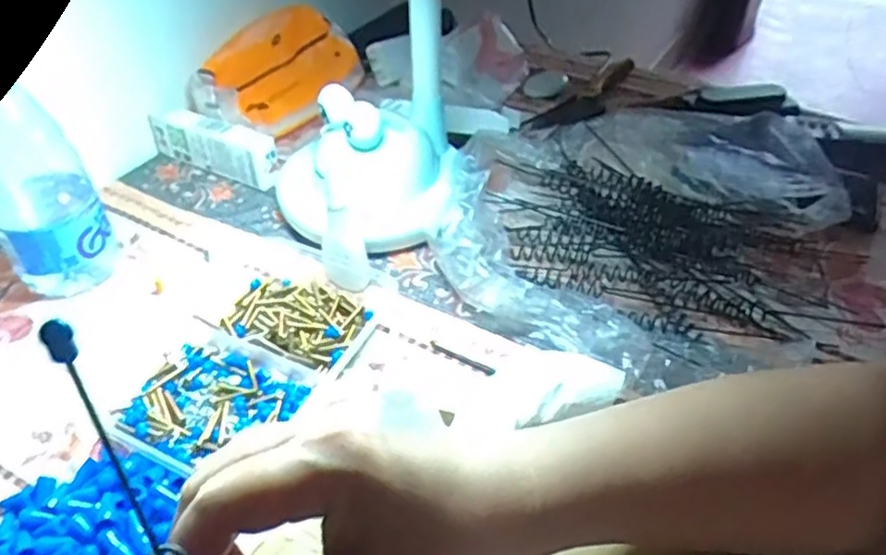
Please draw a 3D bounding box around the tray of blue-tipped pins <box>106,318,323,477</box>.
[{"bbox_3d":[-0.128,0.070,0.374,0.091,0.017,0.086,20,45,22],"label":"tray of blue-tipped pins"}]

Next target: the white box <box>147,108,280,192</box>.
[{"bbox_3d":[-0.191,-0.113,0.562,0.124,0.047,0.027,21,46,23],"label":"white box"}]

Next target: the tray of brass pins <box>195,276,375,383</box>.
[{"bbox_3d":[-0.091,0.024,0.429,0.094,0.016,0.074,18,44,20],"label":"tray of brass pins"}]

